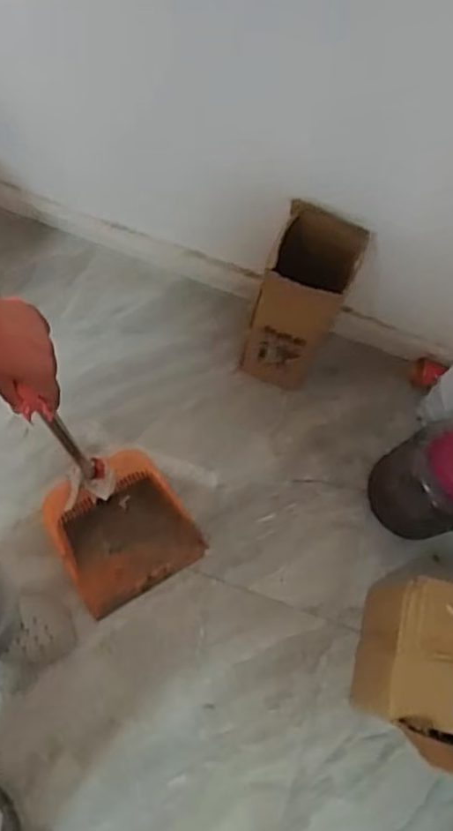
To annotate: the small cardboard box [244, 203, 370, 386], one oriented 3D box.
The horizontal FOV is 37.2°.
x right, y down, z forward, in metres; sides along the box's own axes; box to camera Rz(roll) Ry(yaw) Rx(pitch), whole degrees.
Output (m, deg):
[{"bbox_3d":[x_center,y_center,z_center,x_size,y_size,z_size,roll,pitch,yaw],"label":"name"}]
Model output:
[{"bbox_3d":[0.143,-0.207,1.353,0.145,0.444,0.177,28,72,3],"label":"small cardboard box"}]

